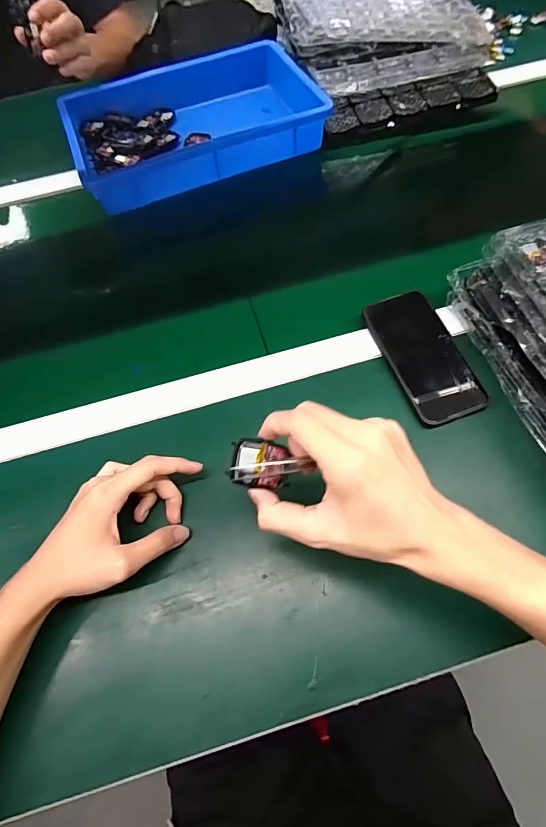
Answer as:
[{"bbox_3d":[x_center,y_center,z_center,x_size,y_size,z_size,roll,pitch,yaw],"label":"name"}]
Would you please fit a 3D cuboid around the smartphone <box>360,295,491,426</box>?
[{"bbox_3d":[0.164,-0.065,0.447,0.073,0.012,0.155,-21,69,0],"label":"smartphone"}]

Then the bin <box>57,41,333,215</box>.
[{"bbox_3d":[-0.128,-0.464,0.649,0.367,0.061,0.255,-21,64,-7],"label":"bin"}]

